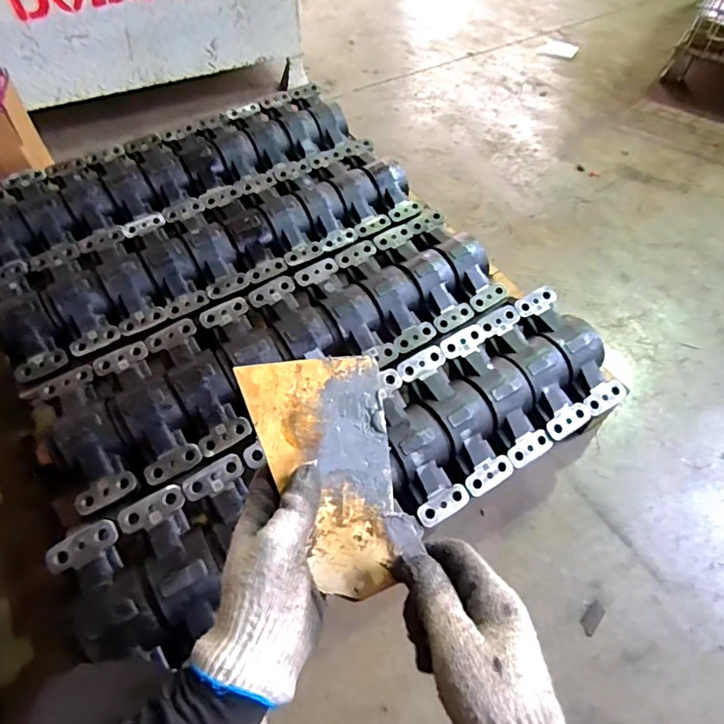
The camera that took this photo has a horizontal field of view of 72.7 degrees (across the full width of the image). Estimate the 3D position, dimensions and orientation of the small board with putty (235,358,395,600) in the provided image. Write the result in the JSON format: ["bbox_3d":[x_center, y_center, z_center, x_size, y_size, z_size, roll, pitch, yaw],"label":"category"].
[{"bbox_3d":[-0.029,0.086,0.378,0.104,0.004,0.178,-7,80,-7],"label":"small board with putty"}]

